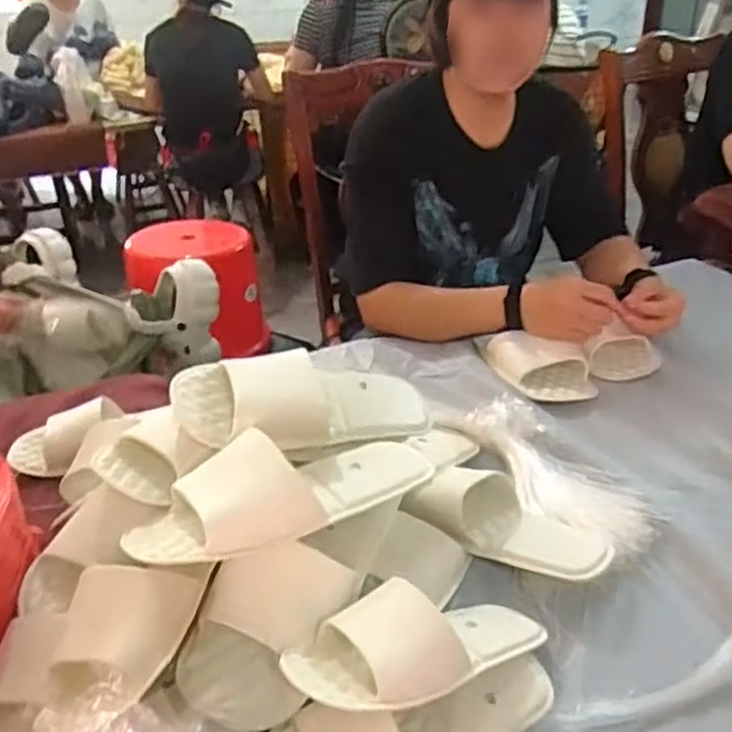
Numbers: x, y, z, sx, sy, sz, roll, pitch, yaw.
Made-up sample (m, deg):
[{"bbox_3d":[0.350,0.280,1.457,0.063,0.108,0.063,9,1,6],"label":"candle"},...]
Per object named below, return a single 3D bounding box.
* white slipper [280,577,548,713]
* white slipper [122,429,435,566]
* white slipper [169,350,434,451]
[{"bbox_3d":[0.052,0.210,0.545,0.217,0.057,0.089,0,27,-26],"label":"white slipper"},{"bbox_3d":[-0.066,0.101,0.599,0.264,0.066,0.090,-17,34,-22],"label":"white slipper"},{"bbox_3d":[-0.054,0.029,0.702,0.256,0.069,0.106,4,25,-30],"label":"white slipper"}]

